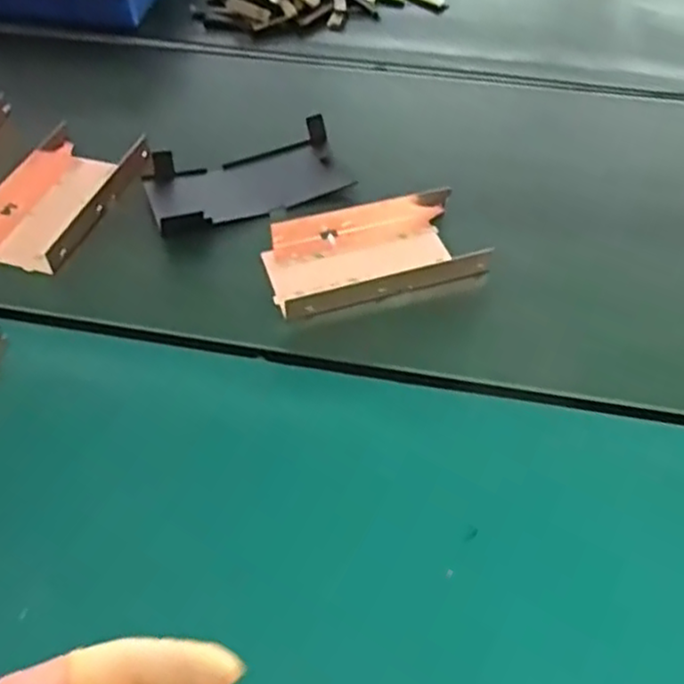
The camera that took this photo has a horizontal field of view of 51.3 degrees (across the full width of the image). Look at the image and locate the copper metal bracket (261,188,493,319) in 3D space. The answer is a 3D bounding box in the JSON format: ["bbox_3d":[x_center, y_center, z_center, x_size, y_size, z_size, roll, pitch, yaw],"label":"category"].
[{"bbox_3d":[0.022,-0.072,0.592,0.166,0.039,0.104,-14,50,-10],"label":"copper metal bracket"}]

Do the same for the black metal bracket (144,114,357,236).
[{"bbox_3d":[-0.085,-0.148,0.645,0.176,0.029,0.096,-18,51,-13],"label":"black metal bracket"}]

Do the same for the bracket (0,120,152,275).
[{"bbox_3d":[-0.254,-0.129,0.638,0.099,0.039,0.164,15,51,15],"label":"bracket"}]

